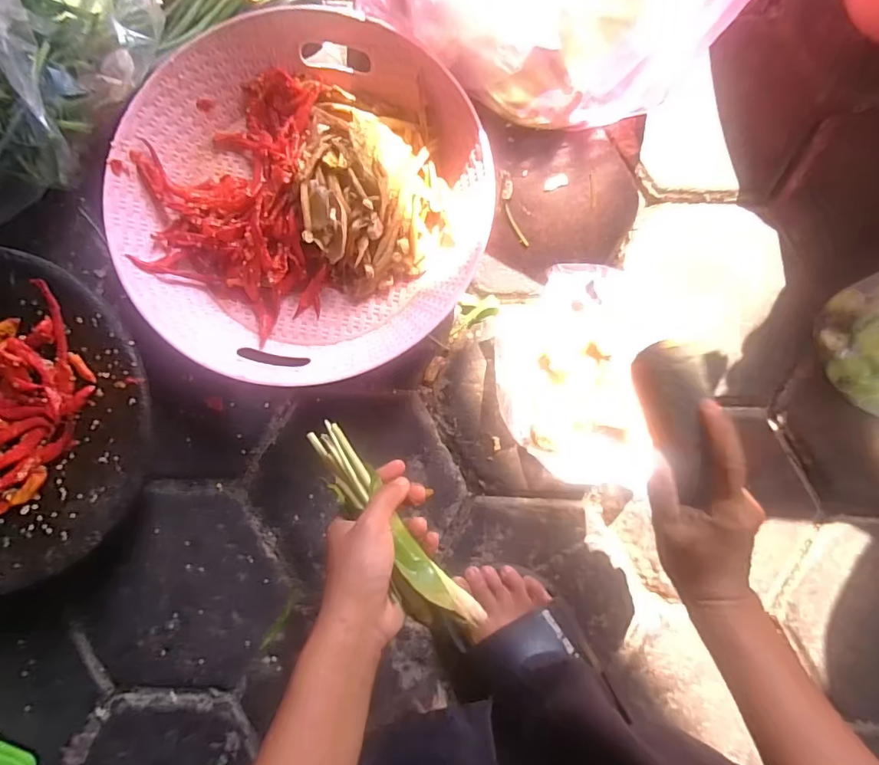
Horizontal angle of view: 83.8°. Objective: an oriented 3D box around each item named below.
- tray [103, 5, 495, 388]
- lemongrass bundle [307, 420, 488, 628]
[{"bbox_3d":[-0.126,-0.167,0.466,0.331,0.065,0.323,29,89,2],"label":"tray"},{"bbox_3d":[-0.039,0.110,0.369,0.035,0.043,0.186,-39,74,0],"label":"lemongrass bundle"}]

